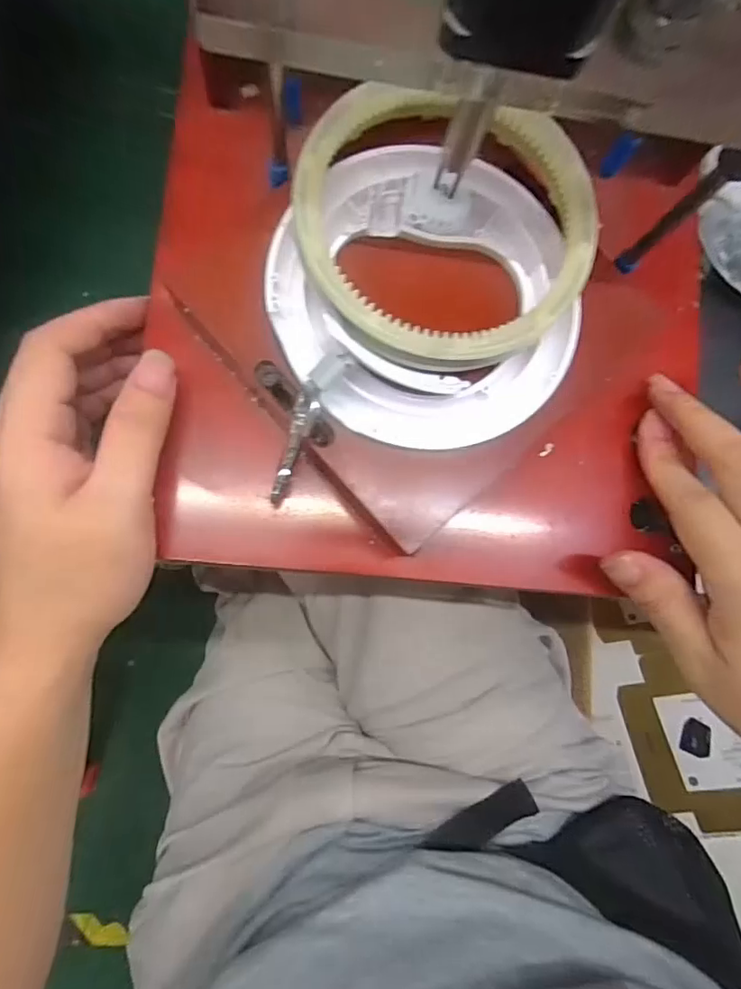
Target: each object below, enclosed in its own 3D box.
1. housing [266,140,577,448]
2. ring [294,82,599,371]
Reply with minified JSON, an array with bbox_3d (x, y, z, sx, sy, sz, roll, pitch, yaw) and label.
[{"bbox_3d":[0.026,-0.086,0.230,0.128,0.026,0.134,1,83,-7],"label":"housing"},{"bbox_3d":[0.031,-0.109,0.220,0.121,0.010,0.119,1,83,-7],"label":"ring"}]

